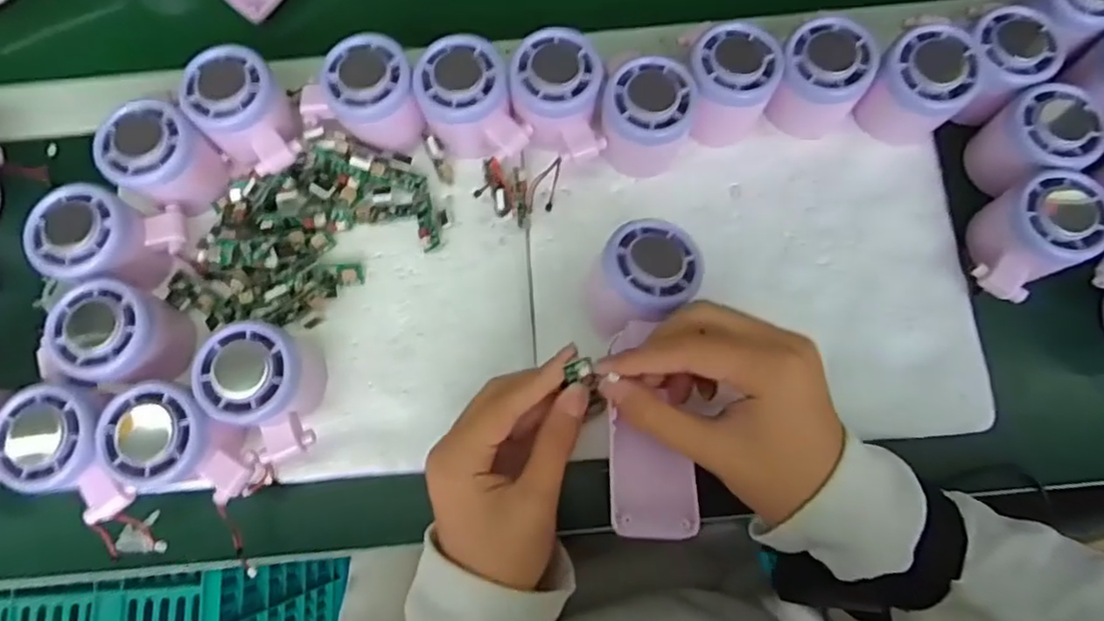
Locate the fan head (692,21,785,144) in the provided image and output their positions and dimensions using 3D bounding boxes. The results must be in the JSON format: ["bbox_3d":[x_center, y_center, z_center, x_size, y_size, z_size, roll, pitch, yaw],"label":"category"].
[{"bbox_3d":[0.110,-0.142,0.413,0.058,0.054,0.067,13,76,5],"label":"fan head"}]

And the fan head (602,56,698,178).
[{"bbox_3d":[0.060,-0.120,0.412,0.058,0.058,0.054,7,76,3],"label":"fan head"}]

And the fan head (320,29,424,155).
[{"bbox_3d":[-0.113,-0.136,0.410,0.054,0.044,0.058,-17,76,-3],"label":"fan head"}]

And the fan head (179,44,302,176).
[{"bbox_3d":[-0.190,-0.124,0.404,0.054,0.038,0.073,-41,78,-9],"label":"fan head"}]

